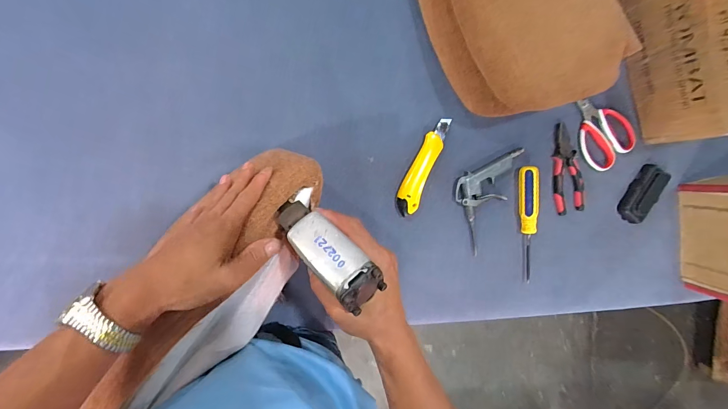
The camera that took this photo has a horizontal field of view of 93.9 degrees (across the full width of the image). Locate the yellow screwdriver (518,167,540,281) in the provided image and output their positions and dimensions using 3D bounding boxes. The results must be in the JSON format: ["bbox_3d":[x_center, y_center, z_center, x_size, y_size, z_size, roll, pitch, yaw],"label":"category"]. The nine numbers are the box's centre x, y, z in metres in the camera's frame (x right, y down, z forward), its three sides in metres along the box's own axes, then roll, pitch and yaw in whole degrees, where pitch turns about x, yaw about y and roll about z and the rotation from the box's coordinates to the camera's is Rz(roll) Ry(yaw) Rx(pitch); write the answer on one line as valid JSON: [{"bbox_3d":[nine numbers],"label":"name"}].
[{"bbox_3d":[0.283,0.036,0.581,0.028,0.030,0.199,-4,93,-9],"label":"yellow screwdriver"}]

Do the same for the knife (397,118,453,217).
[{"bbox_3d":[0.095,-0.063,0.548,0.037,0.015,0.167,23,89,-9],"label":"knife"}]

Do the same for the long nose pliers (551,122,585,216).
[{"bbox_3d":[0.349,-0.062,0.591,0.056,0.010,0.155,-13,94,-8],"label":"long nose pliers"}]

